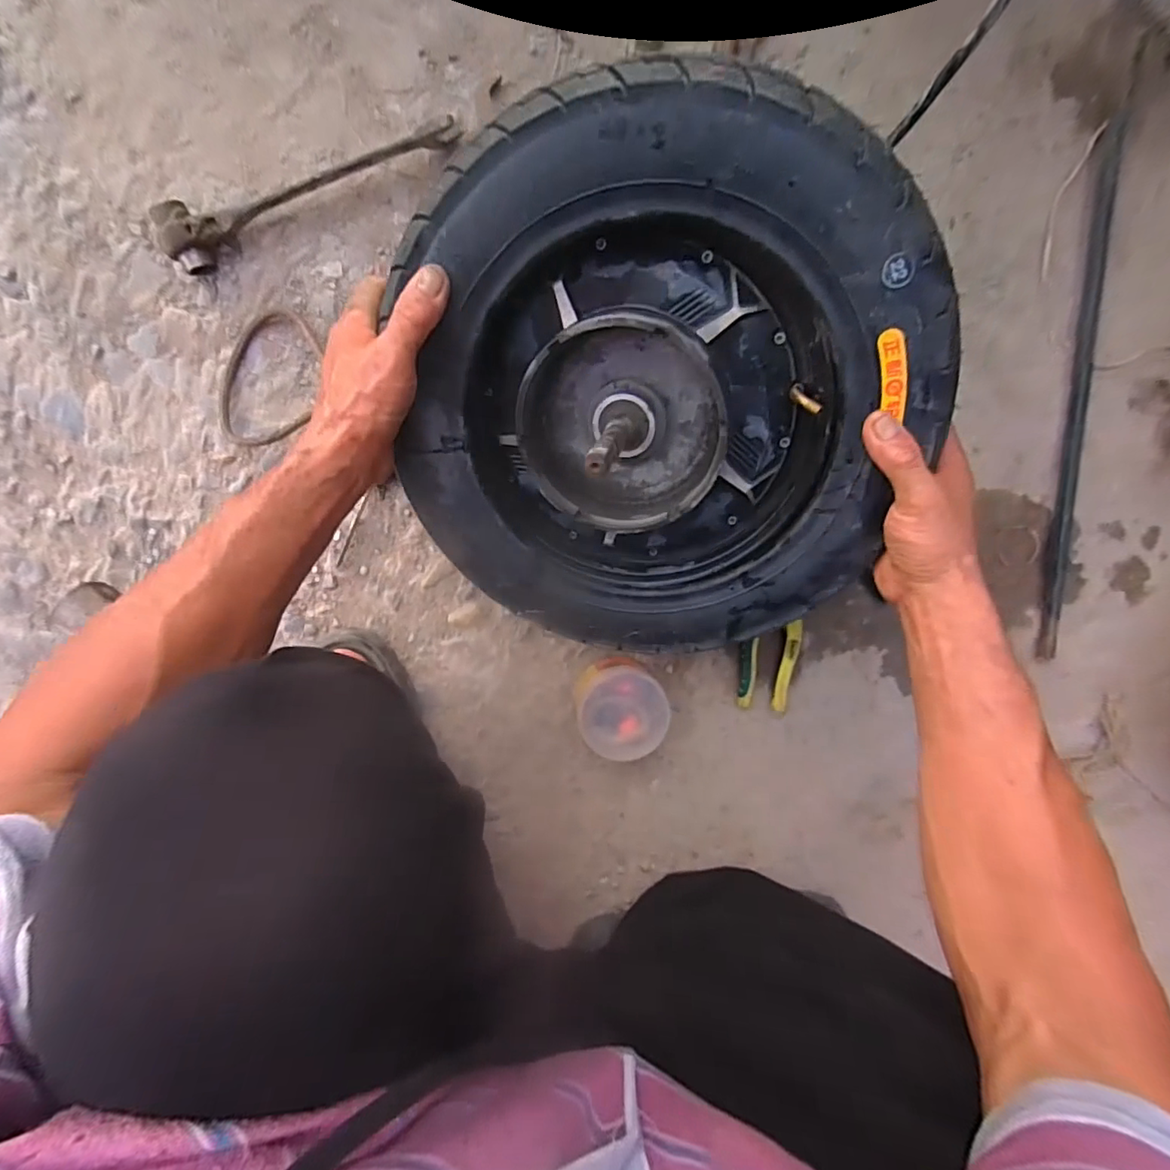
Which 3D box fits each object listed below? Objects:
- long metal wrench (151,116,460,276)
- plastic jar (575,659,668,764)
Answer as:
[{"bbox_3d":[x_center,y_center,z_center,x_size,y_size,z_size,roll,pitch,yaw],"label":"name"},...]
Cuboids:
[{"bbox_3d":[-0.240,-0.347,0.495,0.268,0.033,0.047,-20,97,1],"label":"long metal wrench"},{"bbox_3d":[0.035,0.115,0.539,0.084,0.063,0.082,0,97,-1],"label":"plastic jar"}]

